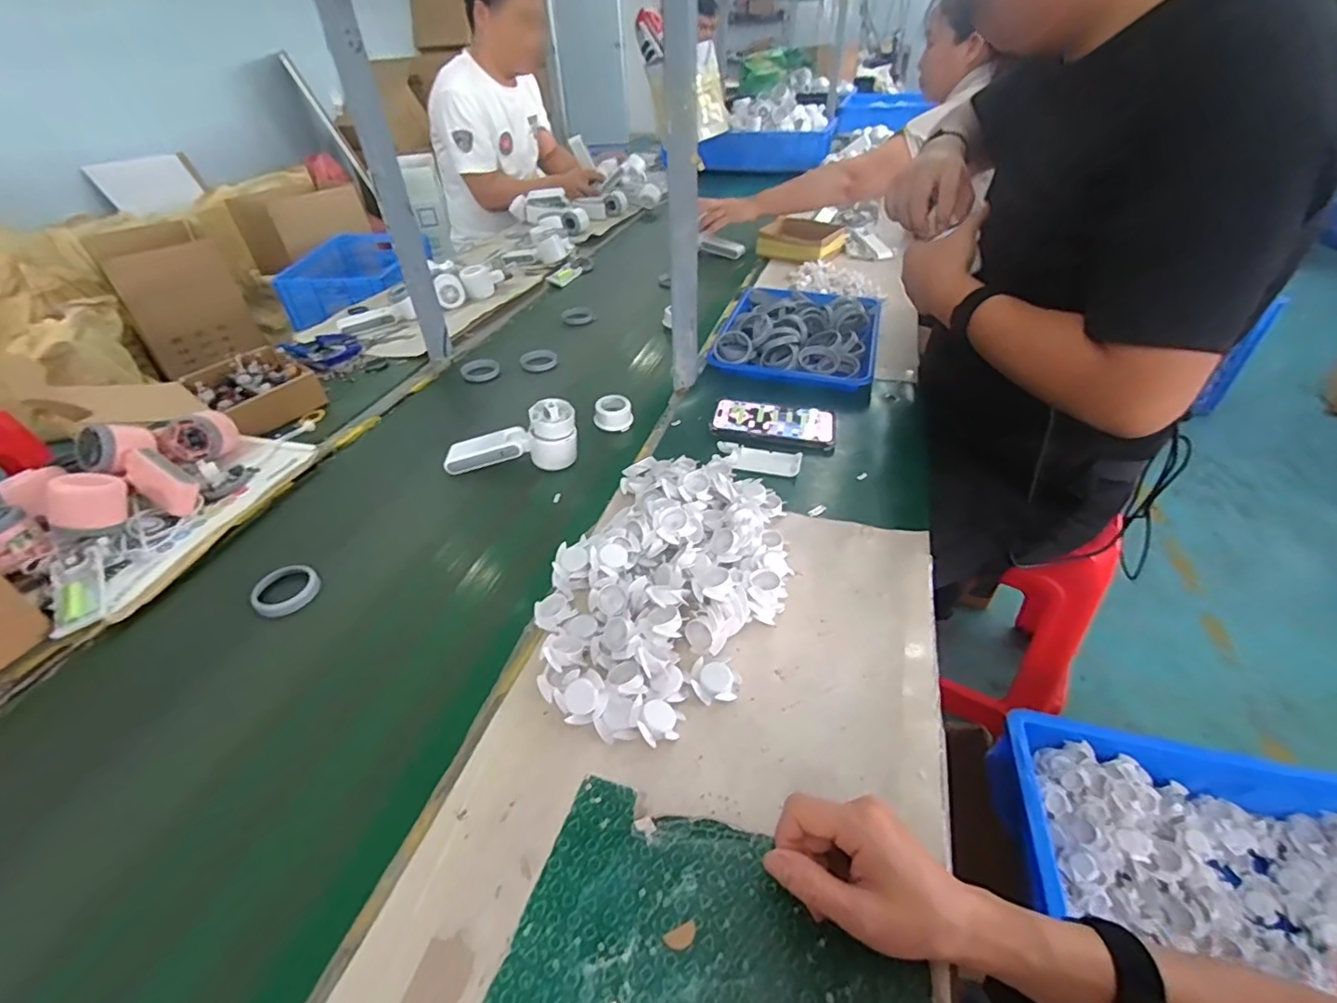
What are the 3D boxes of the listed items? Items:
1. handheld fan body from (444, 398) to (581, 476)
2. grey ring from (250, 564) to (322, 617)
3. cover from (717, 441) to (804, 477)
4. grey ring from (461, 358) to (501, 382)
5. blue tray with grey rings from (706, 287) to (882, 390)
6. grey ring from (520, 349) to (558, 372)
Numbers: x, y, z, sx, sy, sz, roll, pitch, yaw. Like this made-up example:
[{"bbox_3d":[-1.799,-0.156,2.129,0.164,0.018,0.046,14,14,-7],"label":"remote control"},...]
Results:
[{"bbox_3d":[-0.197,-0.068,0.717,0.170,0.072,0.053,-15,40,5],"label":"handheld fan body"},{"bbox_3d":[-0.389,0.090,0.577,0.058,0.012,0.060,-2,40,1],"label":"grey ring"},{"bbox_3d":[0.112,-0.053,0.703,0.102,0.010,0.046,7,41,12],"label":"cover"},{"bbox_3d":[-0.311,-0.217,0.940,0.060,0.013,0.062,-2,40,1],"label":"grey ring"},{"bbox_3d":[0.215,-0.287,0.928,0.243,0.050,0.310,10,42,15],"label":"blue tray with grey rings"},{"bbox_3d":[-0.222,-0.243,0.970,0.062,0.018,0.062,-2,40,1],"label":"grey ring"}]

